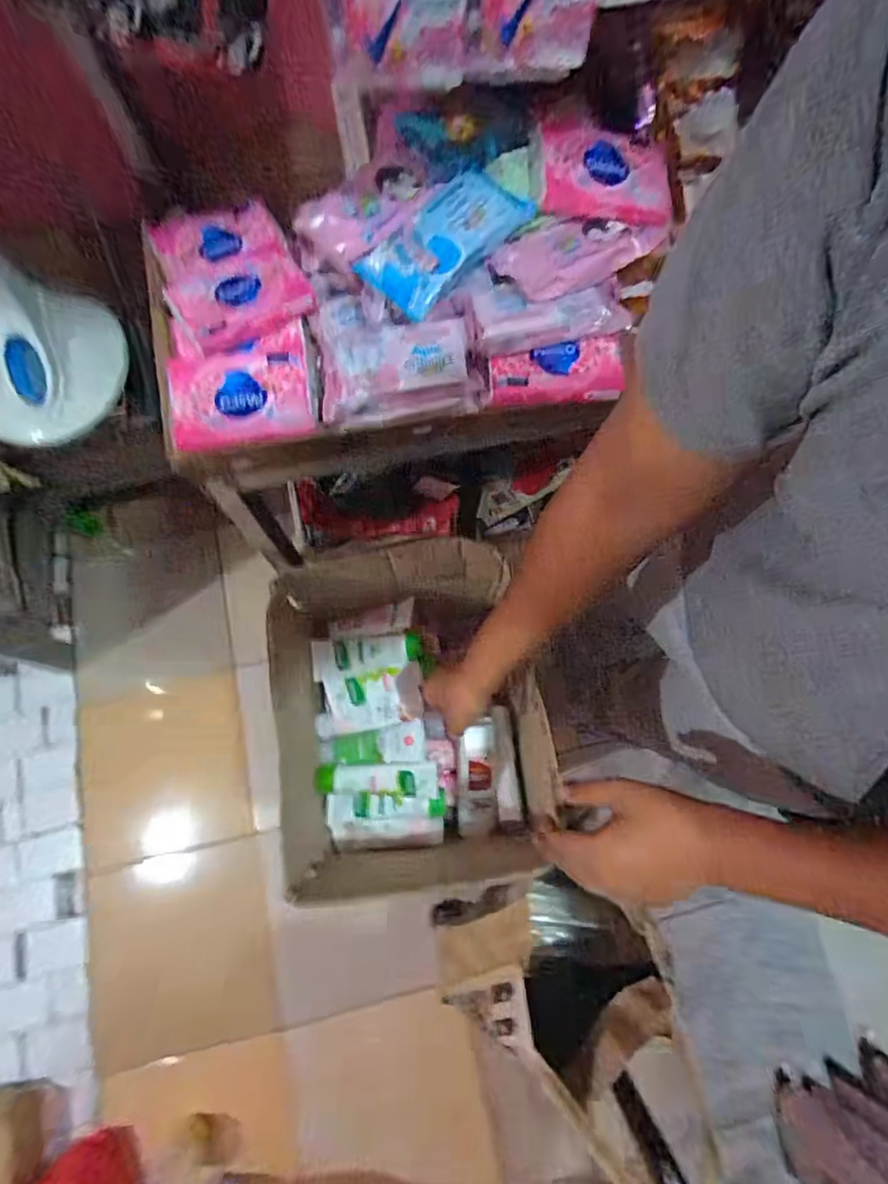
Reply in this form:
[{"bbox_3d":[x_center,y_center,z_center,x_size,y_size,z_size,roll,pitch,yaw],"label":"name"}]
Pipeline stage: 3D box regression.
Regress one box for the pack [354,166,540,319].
[{"bbox_3d":[-0.001,-0.407,0.628,0.190,0.047,0.100,-35,77,4],"label":"pack"}]

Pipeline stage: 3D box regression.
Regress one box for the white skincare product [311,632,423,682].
[{"bbox_3d":[-0.111,0.088,0.779,0.157,0.030,0.053,-8,73,-4],"label":"white skincare product"}]

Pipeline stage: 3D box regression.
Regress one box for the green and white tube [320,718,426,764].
[{"bbox_3d":[-0.103,0.215,0.755,0.151,0.027,0.051,-10,73,8],"label":"green and white tube"}]

